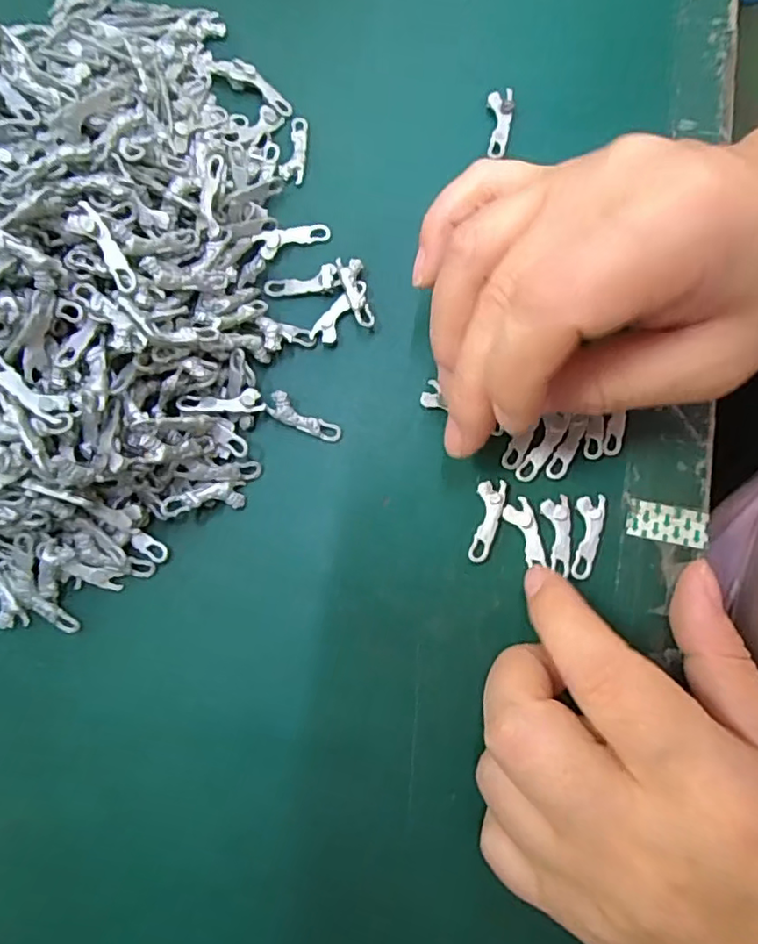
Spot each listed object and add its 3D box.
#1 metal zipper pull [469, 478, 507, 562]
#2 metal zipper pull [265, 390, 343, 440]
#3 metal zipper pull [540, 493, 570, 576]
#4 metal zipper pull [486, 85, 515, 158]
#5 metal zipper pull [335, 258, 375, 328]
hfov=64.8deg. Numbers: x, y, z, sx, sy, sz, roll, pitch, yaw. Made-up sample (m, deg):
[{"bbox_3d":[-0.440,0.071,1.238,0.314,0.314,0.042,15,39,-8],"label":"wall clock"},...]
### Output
[{"bbox_3d":[0.037,0.017,0.204,0.009,0.004,0.028,10,80,2],"label":"metal zipper pull"},{"bbox_3d":[-0.026,-0.019,0.210,0.027,0.007,0.009,26,81,5],"label":"metal zipper pull"},{"bbox_3d":[0.060,0.020,0.201,0.009,0.004,0.025,1,80,0],"label":"metal zipper pull"},{"bbox_3d":[0.047,-0.135,0.231,0.010,0.006,0.025,1,80,1],"label":"metal zipper pull"},{"bbox_3d":[-0.008,-0.066,0.219,0.009,0.006,0.028,-19,80,-3],"label":"metal zipper pull"}]

